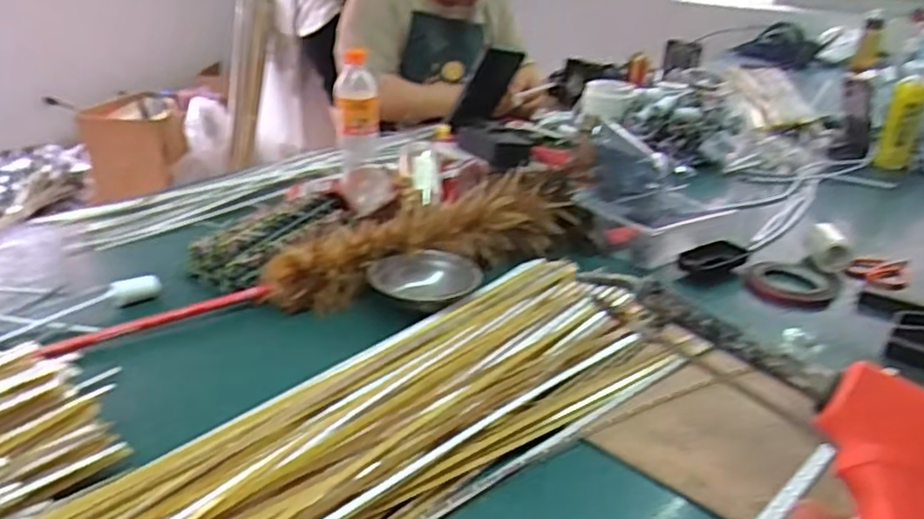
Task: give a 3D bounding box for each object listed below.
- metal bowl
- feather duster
[{"bbox_3d":[-0.042,0.026,0.813,0.126,0.039,0.126,2,26,-1],"label":"metal bowl"},{"bbox_3d":[-0.088,-0.023,0.859,0.770,0.077,0.154,-14,30,-30],"label":"feather duster"}]

